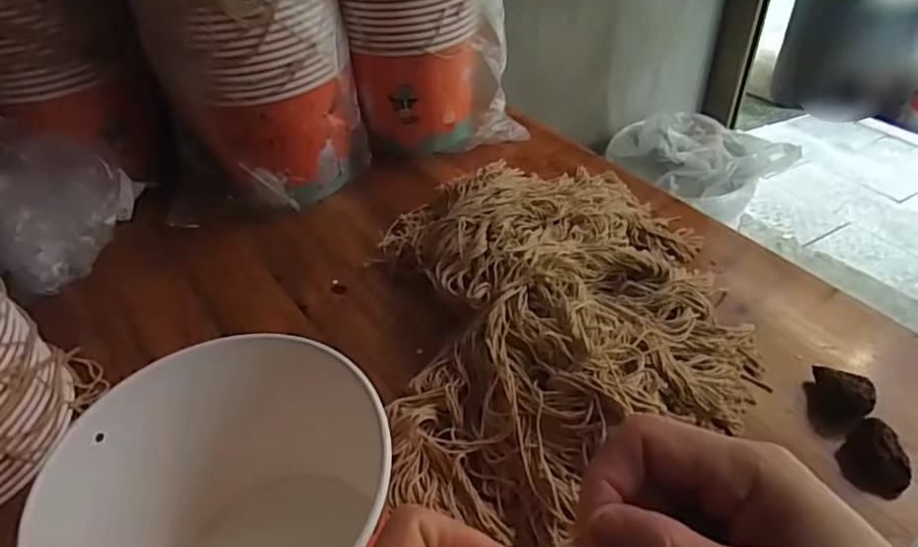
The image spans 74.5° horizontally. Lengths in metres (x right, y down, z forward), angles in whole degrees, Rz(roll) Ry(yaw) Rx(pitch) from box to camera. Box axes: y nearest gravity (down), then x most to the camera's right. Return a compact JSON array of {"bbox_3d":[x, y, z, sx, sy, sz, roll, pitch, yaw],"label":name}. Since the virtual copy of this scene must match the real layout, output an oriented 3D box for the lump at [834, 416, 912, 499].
[{"bbox_3d":[0.273,0.121,0.393,0.034,0.027,0.040,-28,47,-24],"label":"lump"}]

